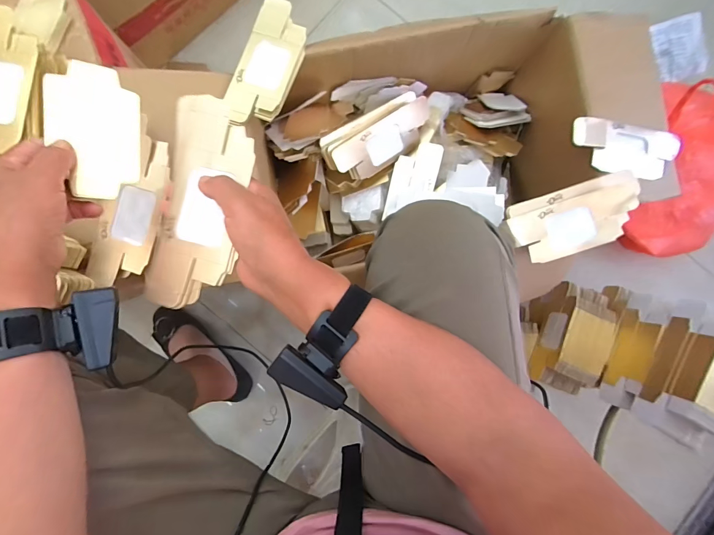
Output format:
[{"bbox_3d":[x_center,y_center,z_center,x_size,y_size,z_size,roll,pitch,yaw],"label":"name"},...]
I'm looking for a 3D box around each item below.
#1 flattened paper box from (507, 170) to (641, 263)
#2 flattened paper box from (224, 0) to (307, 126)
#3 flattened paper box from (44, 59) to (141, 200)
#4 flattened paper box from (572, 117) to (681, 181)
[{"bbox_3d":[0.327,-0.074,0.515,0.191,0.024,0.095,-18,88,-4],"label":"flattened paper box"},{"bbox_3d":[-0.131,-0.305,0.520,0.083,0.012,0.210,16,80,-4],"label":"flattened paper box"},{"bbox_3d":[-0.267,-0.139,0.355,0.077,0.008,0.132,0,94,-30],"label":"flattened paper box"},{"bbox_3d":[0.434,-0.185,0.548,0.197,0.019,0.087,2,81,-14],"label":"flattened paper box"}]

